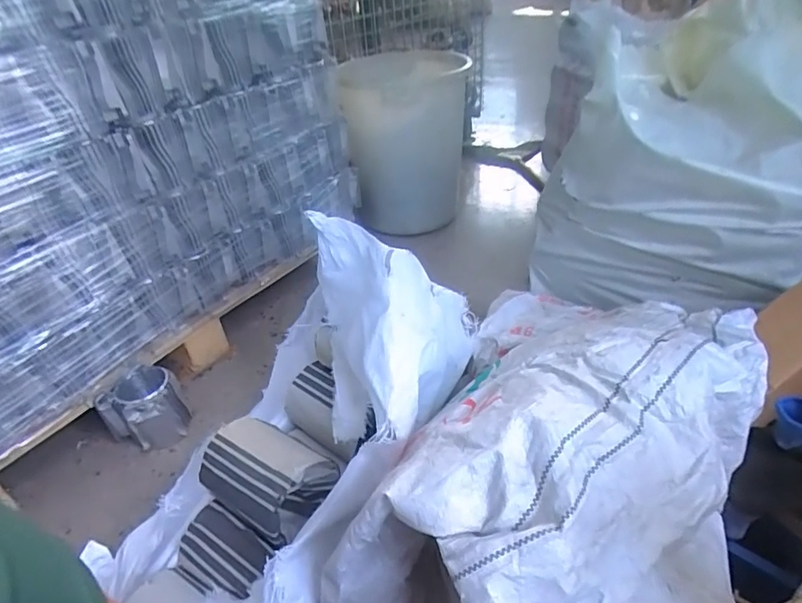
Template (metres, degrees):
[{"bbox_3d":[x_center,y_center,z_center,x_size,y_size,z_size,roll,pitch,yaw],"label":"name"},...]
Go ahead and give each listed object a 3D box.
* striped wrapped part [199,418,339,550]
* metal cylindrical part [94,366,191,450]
[{"bbox_3d":[-0.199,0.249,0.731,0.165,0.106,0.126,21,44,30],"label":"striped wrapped part"},{"bbox_3d":[-0.496,0.216,0.996,0.131,0.135,0.120,9,39,18],"label":"metal cylindrical part"}]

